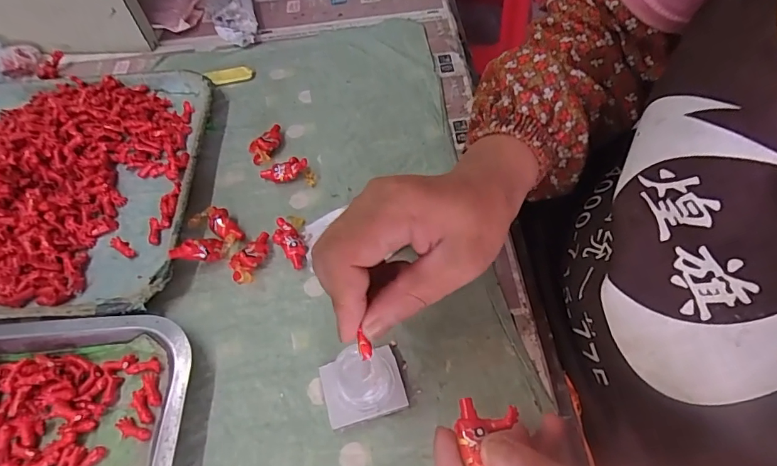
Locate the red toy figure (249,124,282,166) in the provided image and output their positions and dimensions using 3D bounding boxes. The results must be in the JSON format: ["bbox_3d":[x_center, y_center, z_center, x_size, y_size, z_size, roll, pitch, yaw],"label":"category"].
[{"bbox_3d":[-0.111,-0.082,0.416,0.021,0.014,0.042,12,58,9],"label":"red toy figure"}]

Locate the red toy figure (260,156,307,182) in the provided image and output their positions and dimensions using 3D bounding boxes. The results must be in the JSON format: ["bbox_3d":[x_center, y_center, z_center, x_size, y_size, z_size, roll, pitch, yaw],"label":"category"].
[{"bbox_3d":[-0.091,-0.054,0.398,0.042,0.013,0.016,-16,57,8],"label":"red toy figure"}]

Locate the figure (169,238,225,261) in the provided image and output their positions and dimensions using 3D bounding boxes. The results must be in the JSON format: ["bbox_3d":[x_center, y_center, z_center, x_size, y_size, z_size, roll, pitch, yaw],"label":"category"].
[{"bbox_3d":[-0.145,0.013,0.348,0.038,0.016,0.013,-2,48,-43],"label":"figure"}]

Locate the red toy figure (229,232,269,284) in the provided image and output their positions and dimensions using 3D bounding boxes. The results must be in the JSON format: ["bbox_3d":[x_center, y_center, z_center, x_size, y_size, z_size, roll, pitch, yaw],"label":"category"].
[{"bbox_3d":[-0.107,0.019,0.353,0.021,0.012,0.044,12,58,10],"label":"red toy figure"}]

